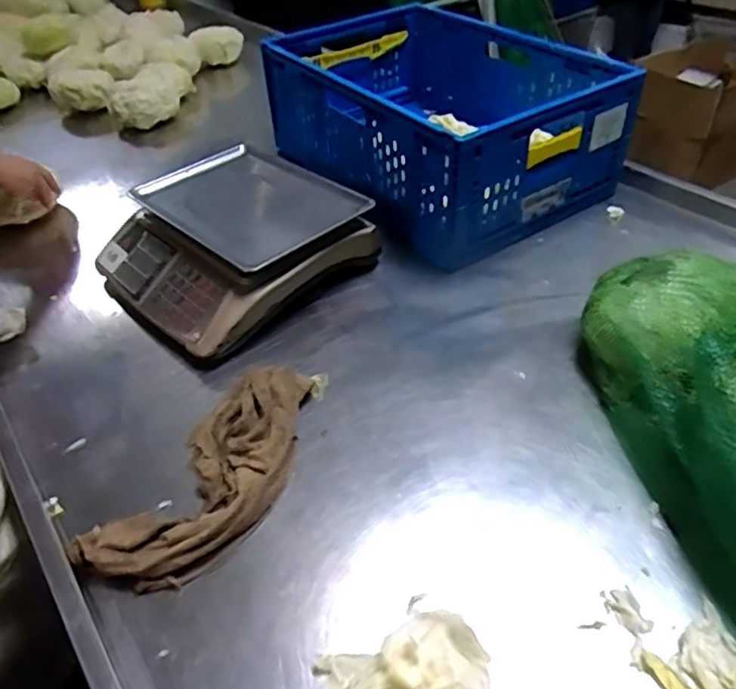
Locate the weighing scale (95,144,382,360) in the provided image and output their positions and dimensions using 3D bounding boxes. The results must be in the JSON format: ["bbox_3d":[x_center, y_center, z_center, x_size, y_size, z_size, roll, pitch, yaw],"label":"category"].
[{"bbox_3d":[-0.223,-0.161,0.947,0.338,0.111,0.342,30,52,32],"label":"weighing scale"}]

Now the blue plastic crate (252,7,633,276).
[{"bbox_3d":[0.129,-0.455,1.156,0.453,0.216,0.662,-25,46,-22],"label":"blue plastic crate"}]

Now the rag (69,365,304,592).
[{"bbox_3d":[-0.163,0.139,0.674,0.143,0.039,0.316,18,47,23],"label":"rag"}]

